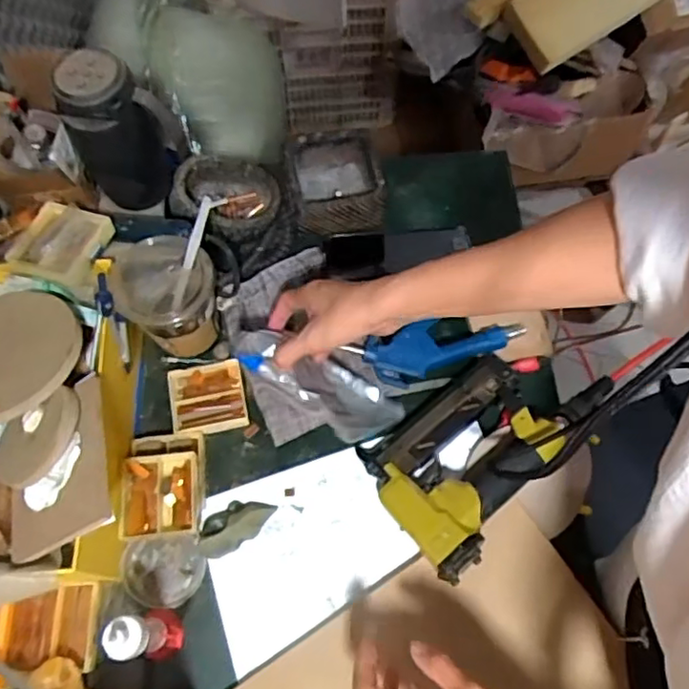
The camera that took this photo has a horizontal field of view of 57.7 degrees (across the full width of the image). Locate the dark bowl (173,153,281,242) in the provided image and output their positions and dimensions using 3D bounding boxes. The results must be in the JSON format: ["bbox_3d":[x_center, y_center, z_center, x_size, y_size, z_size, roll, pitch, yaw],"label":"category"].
[{"bbox_3d":[-0.130,-0.161,0.696,0.111,0.063,0.091,-5,66,-2],"label":"dark bowl"}]

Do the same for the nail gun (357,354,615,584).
[{"bbox_3d":[0.130,0.093,0.599,0.224,0.053,0.135,-40,72,-16],"label":"nail gun"}]

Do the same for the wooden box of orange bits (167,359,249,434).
[{"bbox_3d":[-0.141,0.055,0.645,0.075,0.014,0.072,-10,67,-4],"label":"wooden box of orange bits"}]

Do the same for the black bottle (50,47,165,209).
[{"bbox_3d":[-0.208,-0.185,0.574,0.070,0.148,0.060,-31,70,-12],"label":"black bottle"}]

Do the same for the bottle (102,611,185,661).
[{"bbox_3d":[-0.157,0.235,0.510,0.045,0.113,0.039,-21,68,-9],"label":"bottle"}]

